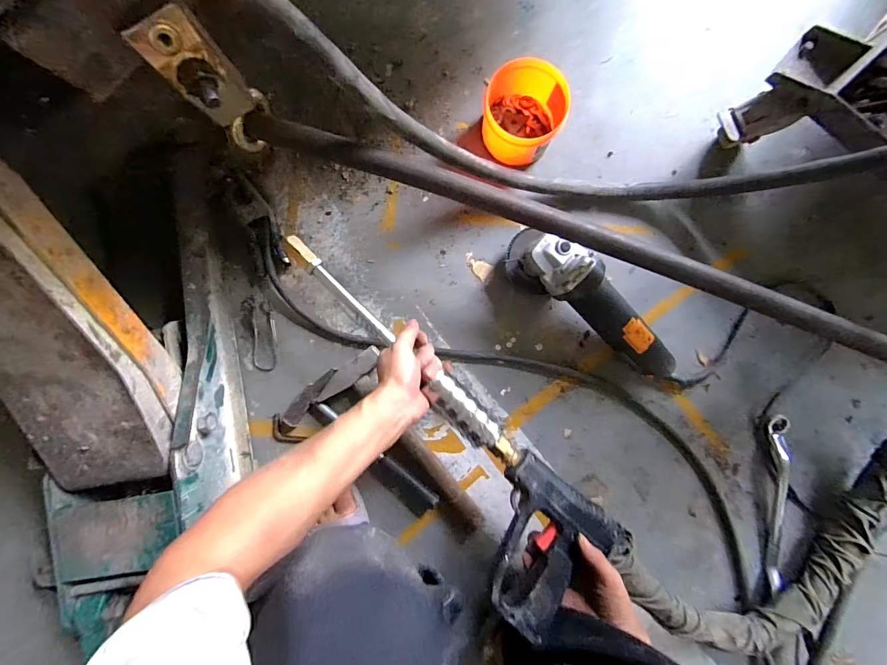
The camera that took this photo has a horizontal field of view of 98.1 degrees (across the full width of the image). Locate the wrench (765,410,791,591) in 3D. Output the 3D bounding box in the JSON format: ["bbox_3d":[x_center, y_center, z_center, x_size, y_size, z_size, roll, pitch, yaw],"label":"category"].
[{"bbox_3d":[0.489,0.244,0.559,0.027,0.034,0.239,7,89,-2],"label":"wrench"}]

